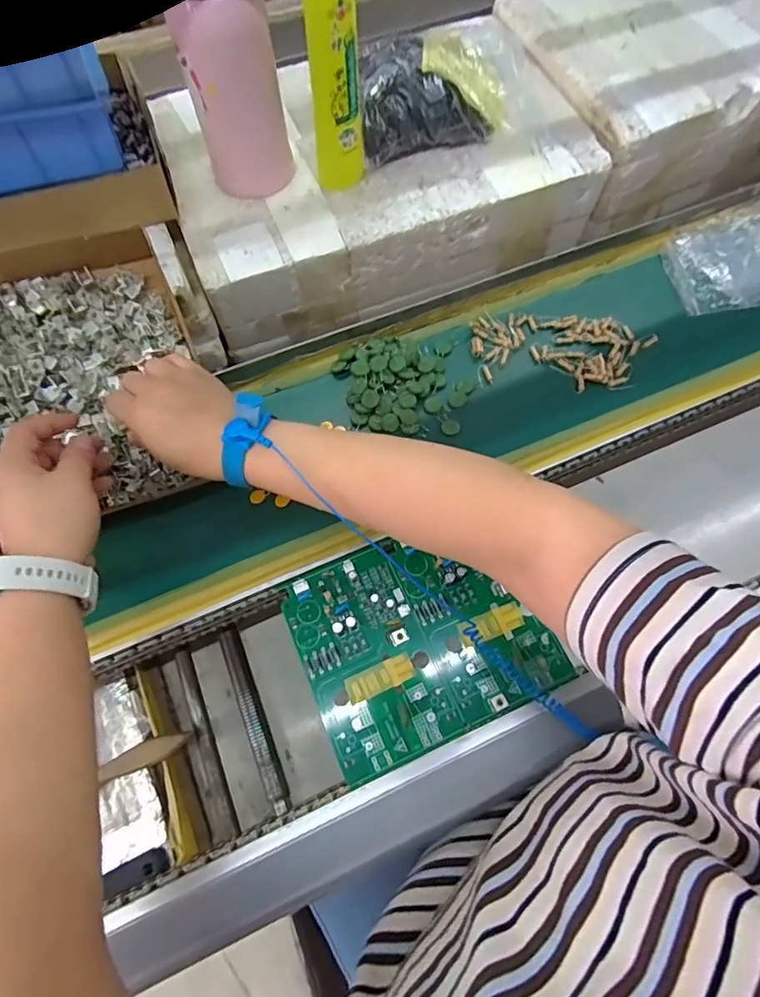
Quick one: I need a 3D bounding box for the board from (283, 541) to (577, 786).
[{"bbox_3d":[0.032,0.108,0.402,0.186,0.011,0.158,-23,70,-9],"label":"board"}]

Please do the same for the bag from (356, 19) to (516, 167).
[{"bbox_3d":[0.062,-0.422,0.517,0.187,0.065,0.106,-18,70,-7],"label":"bag"}]

